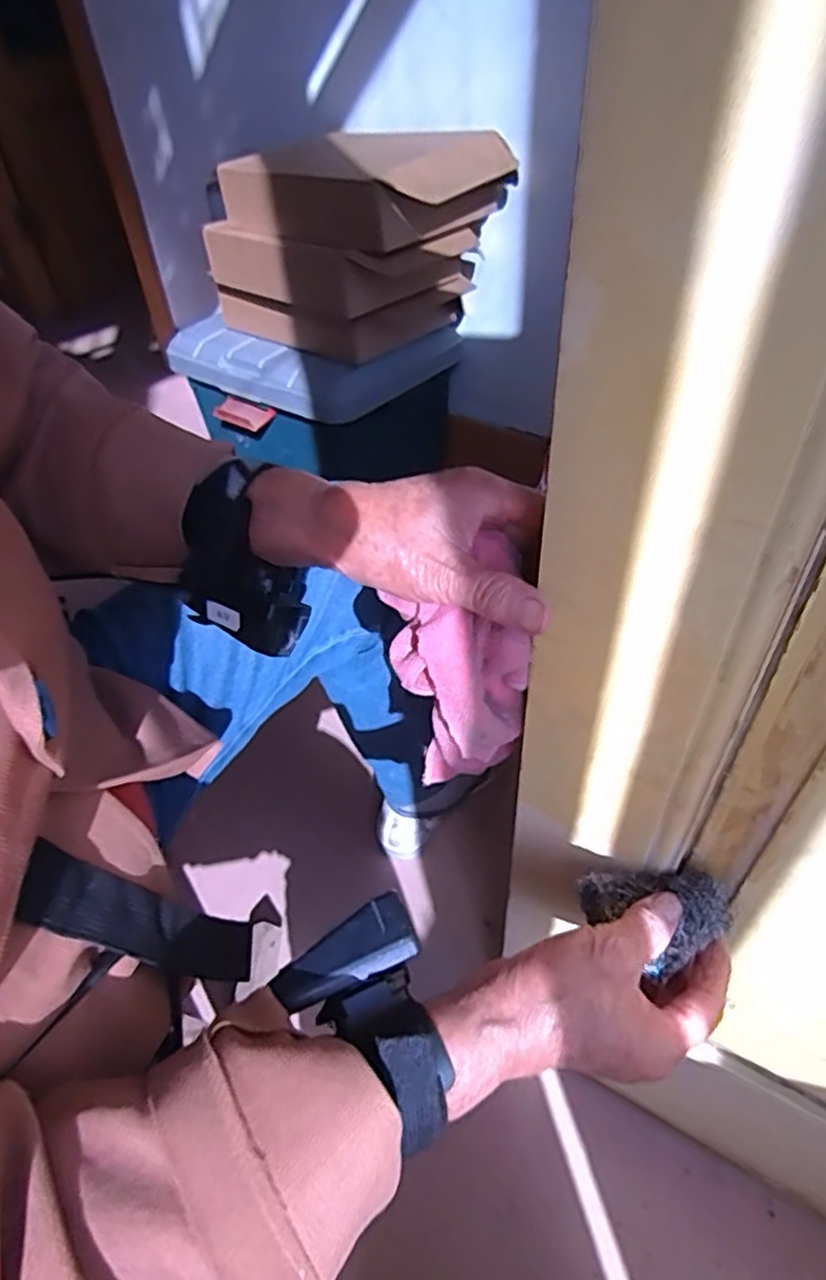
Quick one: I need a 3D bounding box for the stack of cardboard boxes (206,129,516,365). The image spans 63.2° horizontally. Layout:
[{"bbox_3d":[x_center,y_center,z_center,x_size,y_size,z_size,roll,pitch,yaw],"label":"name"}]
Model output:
[{"bbox_3d":[-0.091,-0.657,1.121,0.515,0.261,0.311,26,53,28],"label":"stack of cardboard boxes"}]

